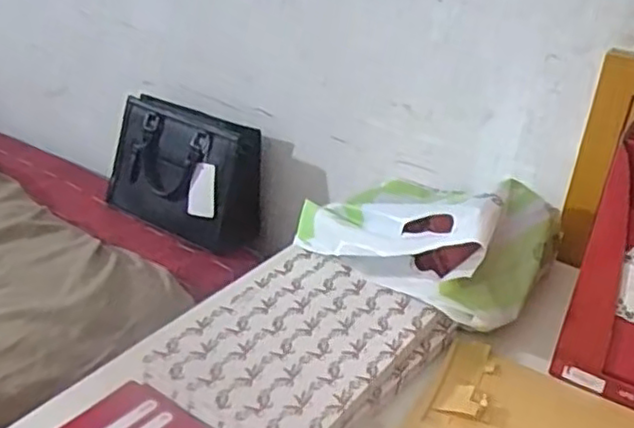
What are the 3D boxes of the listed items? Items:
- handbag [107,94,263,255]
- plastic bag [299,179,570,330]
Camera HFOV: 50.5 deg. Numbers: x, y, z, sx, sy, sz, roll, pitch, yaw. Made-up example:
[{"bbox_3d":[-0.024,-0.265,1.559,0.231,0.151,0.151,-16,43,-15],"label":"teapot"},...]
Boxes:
[{"bbox_3d":[-0.228,-0.073,1.127,0.275,0.187,0.101,18,29,25],"label":"handbag"},{"bbox_3d":[0.134,0.016,0.745,0.242,0.111,0.246,-20,35,-40],"label":"plastic bag"}]

